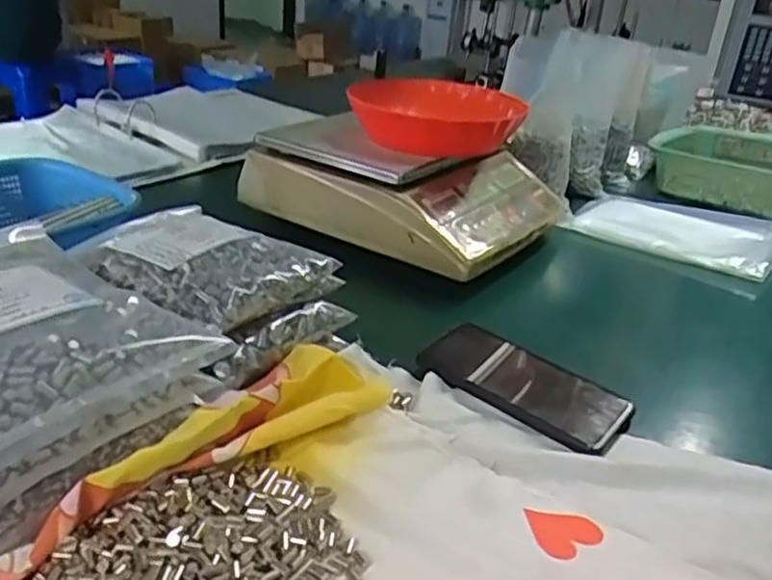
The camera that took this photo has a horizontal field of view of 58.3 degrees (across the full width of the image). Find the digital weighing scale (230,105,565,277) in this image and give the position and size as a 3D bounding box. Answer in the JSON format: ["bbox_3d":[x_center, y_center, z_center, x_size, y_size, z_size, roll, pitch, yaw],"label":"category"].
[{"bbox_3d":[0.030,-0.135,0.868,0.307,0.109,0.307,17,24,31],"label":"digital weighing scale"}]

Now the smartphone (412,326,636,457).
[{"bbox_3d":[0.111,0.073,0.555,0.162,0.011,0.078,26,40,32],"label":"smartphone"}]

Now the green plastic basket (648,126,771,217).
[{"bbox_3d":[0.575,-0.177,1.068,0.289,0.094,0.254,27,34,35],"label":"green plastic basket"}]

